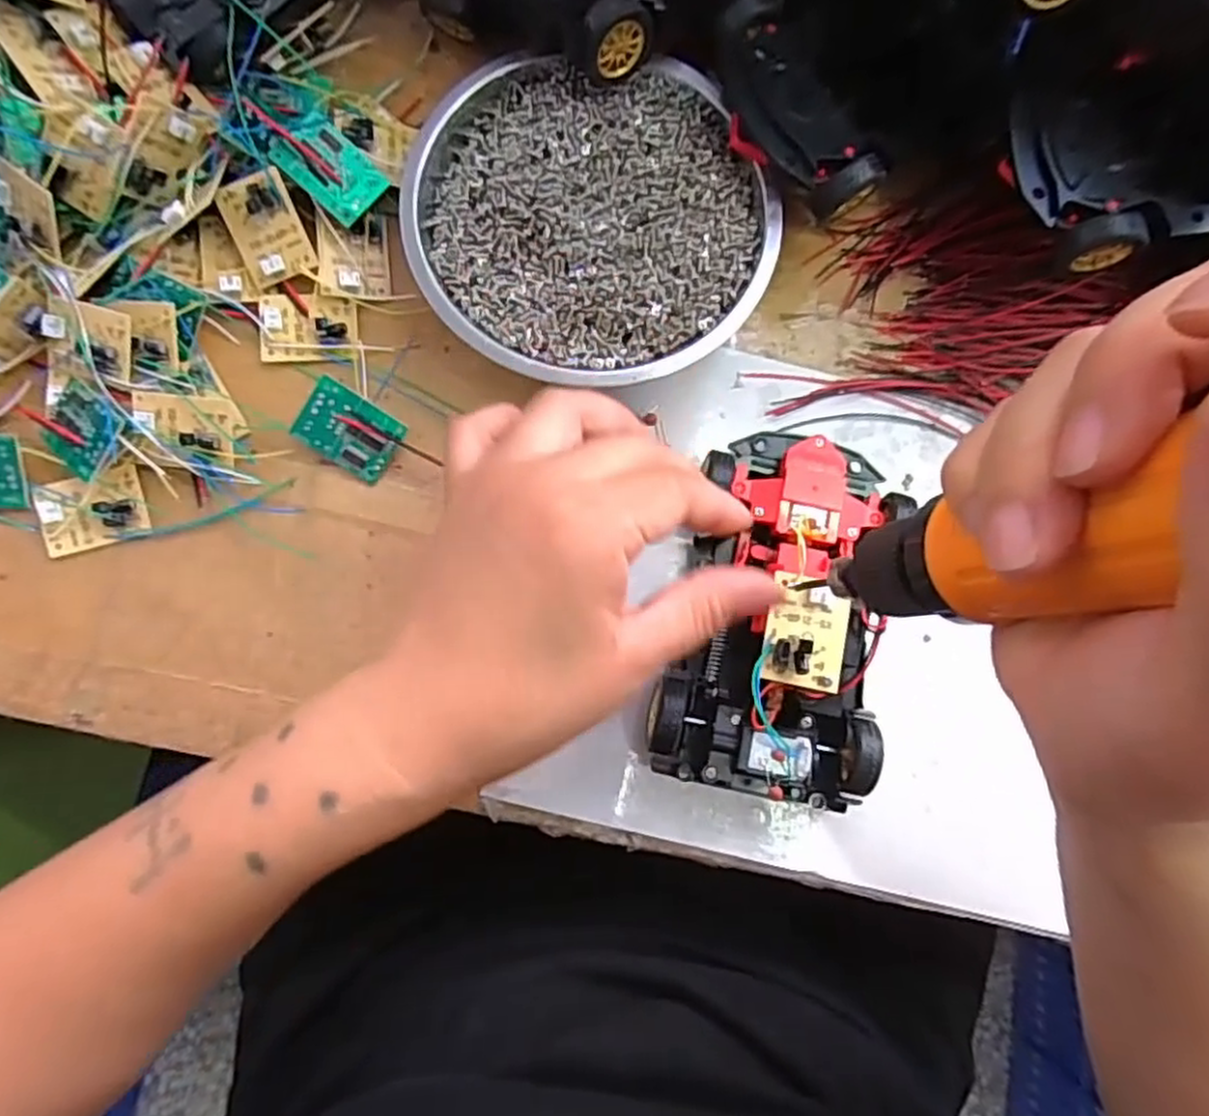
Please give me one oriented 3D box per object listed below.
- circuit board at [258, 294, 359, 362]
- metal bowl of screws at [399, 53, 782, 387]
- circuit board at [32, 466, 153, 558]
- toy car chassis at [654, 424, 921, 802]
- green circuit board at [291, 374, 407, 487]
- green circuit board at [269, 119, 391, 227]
[{"bbox_3d":[-0.126,-0.099,0.319,0.040,0.007,0.029,-4,83,-4],"label":"circuit board"},{"bbox_3d":[-0.007,-0.138,0.305,0.137,0.031,0.140,0,85,-2],"label":"metal bowl of screws"},{"bbox_3d":[-0.207,-0.020,0.300,0.040,0.007,0.030,-13,84,-5],"label":"circuit board"},{"bbox_3d":[0.069,0.019,0.288,0.081,0.038,0.141,10,81,-1],"label":"toy car chassis"},{"bbox_3d":[-0.106,-0.052,0.310,0.039,0.004,0.030,32,96,-12],"label":"green circuit board"},{"bbox_3d":[-0.114,-0.162,0.313,0.040,0.005,0.030,41,76,-19],"label":"green circuit board"}]

